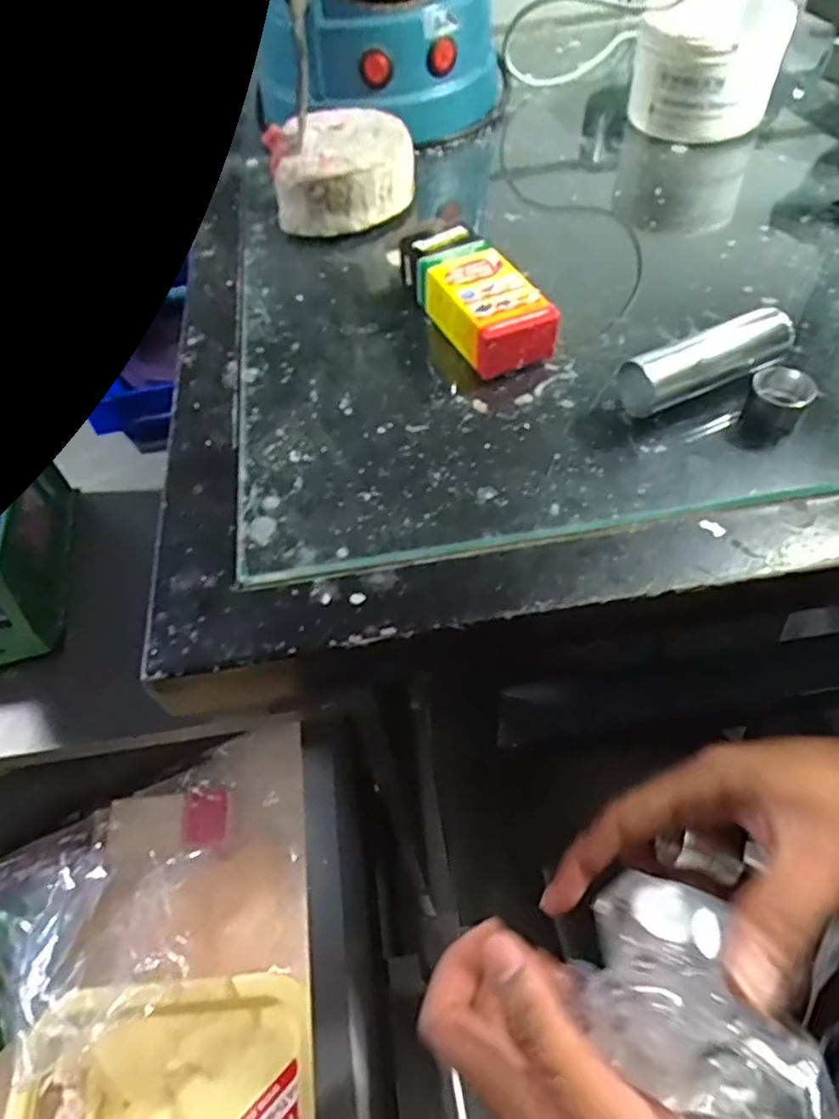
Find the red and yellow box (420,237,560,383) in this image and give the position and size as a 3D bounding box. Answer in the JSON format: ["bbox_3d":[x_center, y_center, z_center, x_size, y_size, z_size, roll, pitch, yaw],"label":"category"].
[{"bbox_3d":[0.032,-0.126,0.328,0.039,0.027,0.078,-22,55,-11],"label":"red and yellow box"}]

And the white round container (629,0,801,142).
[{"bbox_3d":[0.191,-0.331,0.433,0.088,0.064,0.090,-2,54,3],"label":"white round container"}]

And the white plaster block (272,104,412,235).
[{"bbox_3d":[-0.043,-0.240,0.407,0.077,0.041,0.092,3,55,7],"label":"white plaster block"}]

